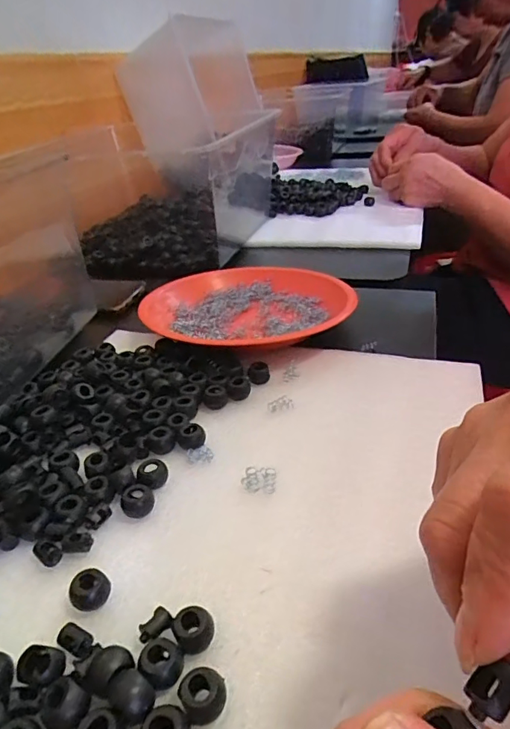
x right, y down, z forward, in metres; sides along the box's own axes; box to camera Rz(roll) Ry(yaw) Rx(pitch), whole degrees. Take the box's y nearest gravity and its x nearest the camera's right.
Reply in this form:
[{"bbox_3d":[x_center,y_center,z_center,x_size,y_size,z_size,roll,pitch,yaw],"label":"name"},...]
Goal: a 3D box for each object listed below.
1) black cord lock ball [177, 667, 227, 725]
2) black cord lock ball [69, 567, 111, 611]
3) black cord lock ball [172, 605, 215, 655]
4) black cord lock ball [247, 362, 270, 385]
[{"bbox_3d":[-0.019,0.123,0.179,0.017,0.013,0.016,-2,33,1],"label":"black cord lock ball"},{"bbox_3d":[-0.075,0.103,0.219,0.017,0.015,0.013,-13,35,-16],"label":"black cord lock ball"},{"bbox_3d":[-0.025,0.111,0.201,0.016,0.012,0.016,-2,33,1],"label":"black cord lock ball"},{"bbox_3d":[0.003,0.006,0.362,0.016,0.011,0.014,-6,33,-5],"label":"black cord lock ball"}]

